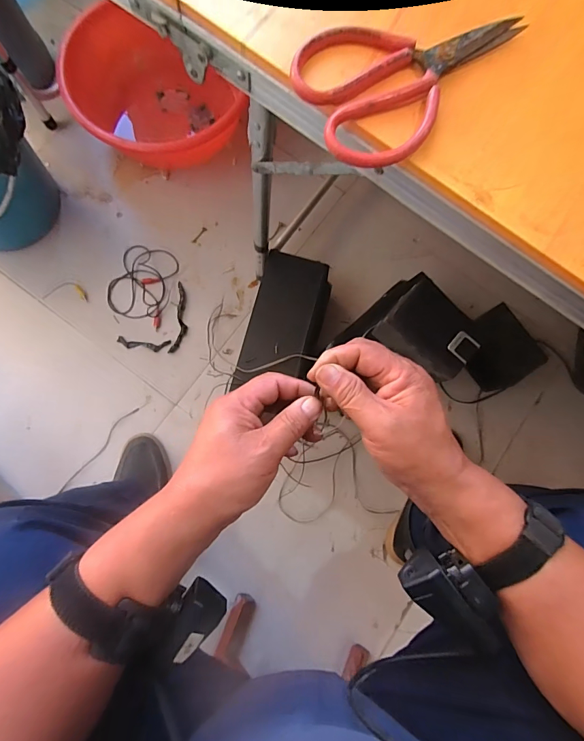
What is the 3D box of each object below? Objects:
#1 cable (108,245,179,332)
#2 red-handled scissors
[{"bbox_3d":[-0.315,-0.182,0.808,0.120,0.010,0.164,15,82,-2],"label":"cable"},{"bbox_3d":[0.082,-0.235,0.292,0.111,0.011,0.180,43,82,2],"label":"red-handled scissors"}]

